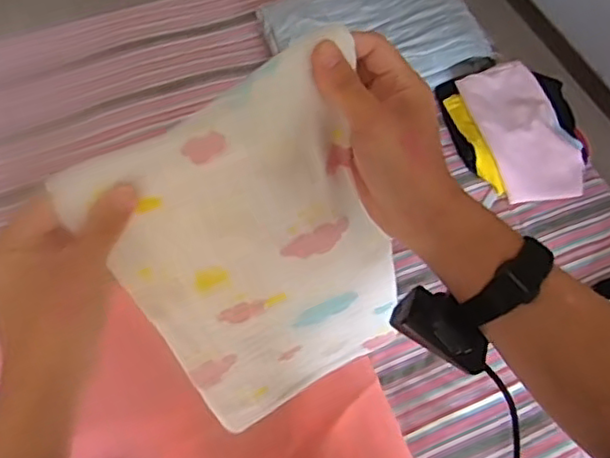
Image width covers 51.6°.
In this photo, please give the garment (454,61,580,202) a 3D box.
[{"bbox_3d":[0.467,-0.211,1.366,0.181,0.085,0.334,-15,61,-10],"label":"garment"}]

